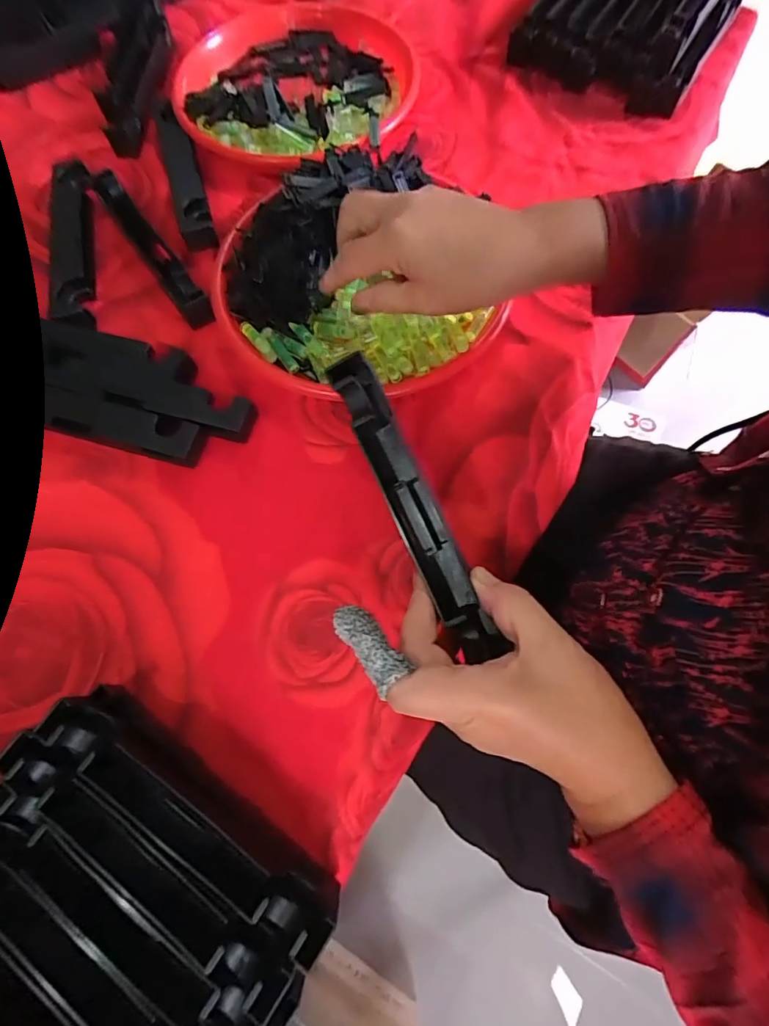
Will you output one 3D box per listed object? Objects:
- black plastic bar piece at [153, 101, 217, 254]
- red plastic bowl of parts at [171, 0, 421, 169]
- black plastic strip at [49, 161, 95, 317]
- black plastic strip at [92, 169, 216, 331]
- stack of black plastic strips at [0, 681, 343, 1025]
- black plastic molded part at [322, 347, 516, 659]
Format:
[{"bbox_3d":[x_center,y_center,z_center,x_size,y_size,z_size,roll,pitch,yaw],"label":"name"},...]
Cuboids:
[{"bbox_3d":[-0.204,-0.348,0.493,0.030,0.025,0.206,-17,72,-4],"label":"black plastic bar piece"},{"bbox_3d":[-0.092,-0.463,0.519,0.241,0.047,0.259,-1,71,2],"label":"red plastic bowl of parts"},{"bbox_3d":[-0.295,-0.265,0.464,0.034,0.034,0.176,-9,71,-1],"label":"black plastic strip"},{"bbox_3d":[-0.215,-0.245,0.455,0.024,0.031,0.200,-35,74,-9],"label":"black plastic strip"},{"bbox_3d":[-0.144,0.216,0.281,0.201,0.058,0.131,34,76,12],"label":"stack of black plastic strips"},{"bbox_3d":[0.017,-0.003,0.291,0.027,0.029,0.184,-25,88,-6],"label":"black plastic molded part"}]

